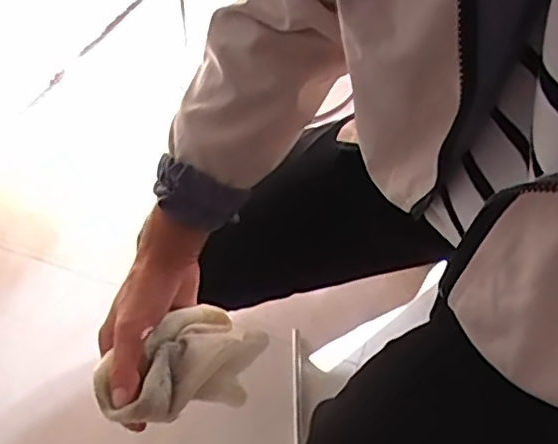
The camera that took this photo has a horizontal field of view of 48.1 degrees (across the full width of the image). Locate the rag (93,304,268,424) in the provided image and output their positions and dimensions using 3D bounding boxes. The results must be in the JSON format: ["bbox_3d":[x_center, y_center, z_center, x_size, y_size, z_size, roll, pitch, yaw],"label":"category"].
[{"bbox_3d":[-0.077,0.118,0.511,0.143,0.074,0.068,-32,55,-28],"label":"rag"}]

